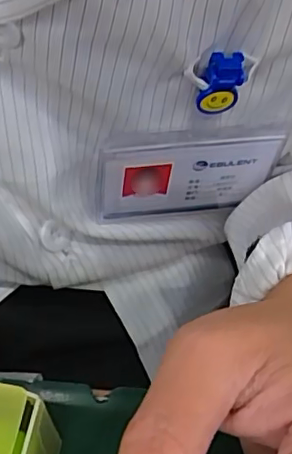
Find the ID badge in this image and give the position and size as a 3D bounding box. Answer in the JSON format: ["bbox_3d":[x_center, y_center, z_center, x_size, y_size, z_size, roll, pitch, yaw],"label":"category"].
[{"bbox_3d":[0.021,-0.025,0.312,0.092,0.067,0.007,-4,58,-6],"label":"ID badge"}]

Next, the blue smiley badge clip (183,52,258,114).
[{"bbox_3d":[0.031,-0.061,0.247,0.027,0.028,0.009,2,57,-2],"label":"blue smiley badge clip"}]

